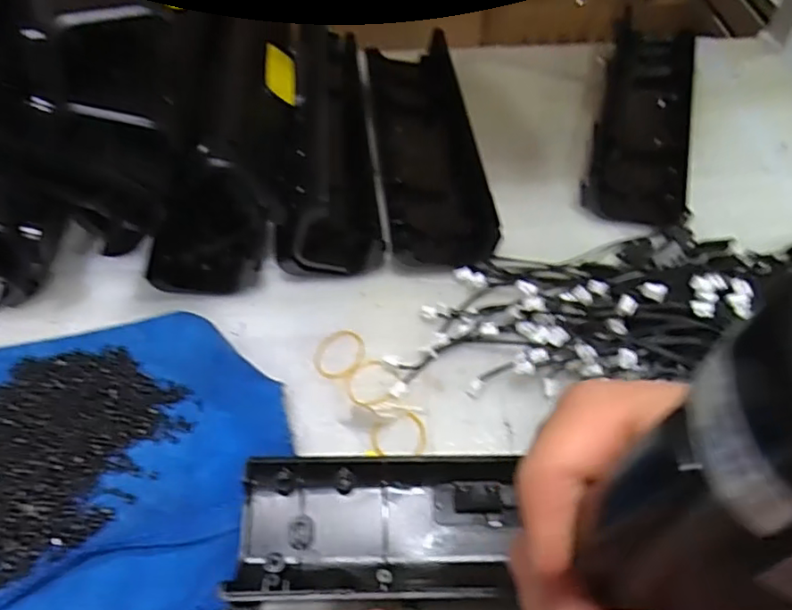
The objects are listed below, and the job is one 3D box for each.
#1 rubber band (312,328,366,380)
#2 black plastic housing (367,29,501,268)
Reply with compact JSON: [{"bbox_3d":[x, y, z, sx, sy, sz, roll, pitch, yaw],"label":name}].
[{"bbox_3d":[-0.033,0.029,0.360,0.028,0.004,0.034,14,54,10],"label":"rubber band"},{"bbox_3d":[0.020,-0.126,0.458,0.067,0.034,0.237,-5,53,-4],"label":"black plastic housing"}]

